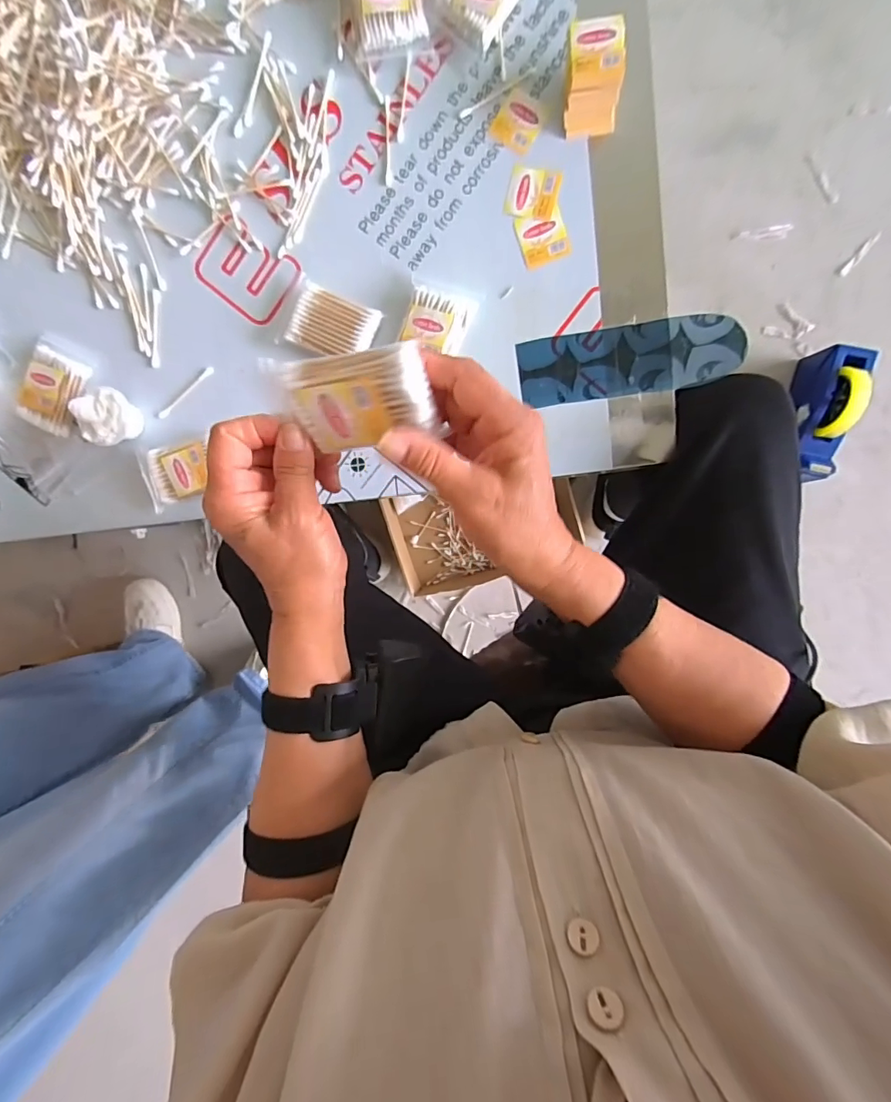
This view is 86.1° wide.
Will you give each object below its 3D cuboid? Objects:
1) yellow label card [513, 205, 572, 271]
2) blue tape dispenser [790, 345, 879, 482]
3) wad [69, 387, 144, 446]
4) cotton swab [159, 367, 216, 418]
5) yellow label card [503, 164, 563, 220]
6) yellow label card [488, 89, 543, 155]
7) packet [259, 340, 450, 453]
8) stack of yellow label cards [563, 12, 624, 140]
[{"bbox_3d":[0.086,-0.278,0.423,0.042,0.005,0.044,-15,95,7],"label":"yellow label card"},{"bbox_3d":[0.610,-0.224,0.788,0.068,0.148,0.203,13,97,5],"label":"blue tape dispenser"},{"bbox_3d":[-0.320,-0.127,0.459,0.045,0.036,0.048,1,97,6],"label":"wad"},{"bbox_3d":[-0.256,-0.156,0.470,0.073,0.004,0.008,-39,92,9],"label":"cotton swab"},{"bbox_3d":[0.078,-0.316,0.421,0.044,0.004,0.041,14,98,4],"label":"yellow label card"},{"bbox_3d":[0.063,-0.377,0.415,0.040,0.004,0.043,31,99,1],"label":"yellow label card"},{"bbox_3d":[-0.049,-0.079,0.253,0.083,0.013,0.054,-3,137,18],"label":"packet"},{"bbox_3d":[0.119,-0.384,0.387,0.048,0.040,0.062,2,97,5],"label":"stack of yellow label cards"}]

